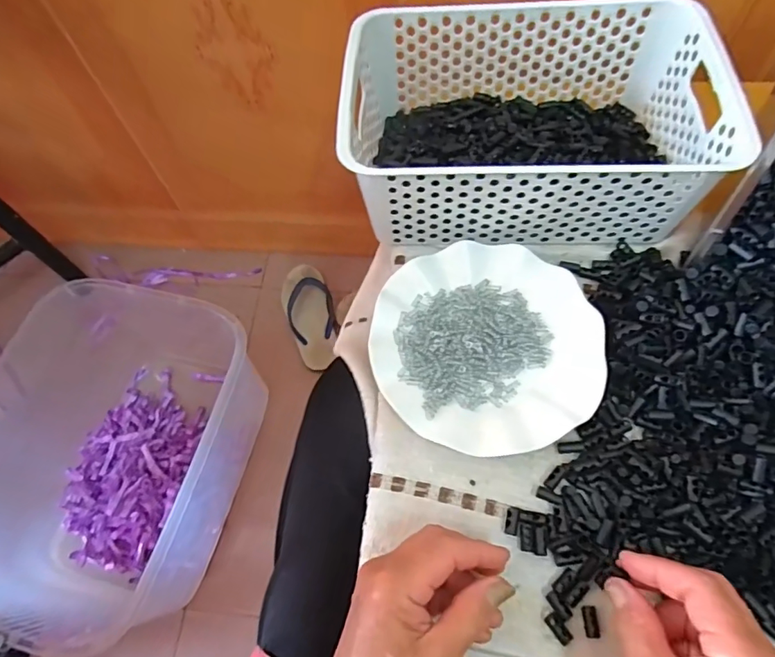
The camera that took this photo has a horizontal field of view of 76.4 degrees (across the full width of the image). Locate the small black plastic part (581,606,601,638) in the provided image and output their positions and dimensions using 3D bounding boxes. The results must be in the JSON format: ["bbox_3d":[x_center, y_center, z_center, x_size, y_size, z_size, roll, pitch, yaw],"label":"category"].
[{"bbox_3d":[0.136,0.195,0.328,0.009,0.004,0.019,-3,64,2],"label":"small black plastic part"}]

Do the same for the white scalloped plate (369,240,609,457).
[{"bbox_3d":[0.082,0.011,0.411,0.181,0.018,0.179,-1,64,3],"label":"white scalloped plate"}]

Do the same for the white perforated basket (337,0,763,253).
[{"bbox_3d":[0.122,-0.184,0.448,0.303,0.101,0.199,3,65,5],"label":"white perforated basket"}]

